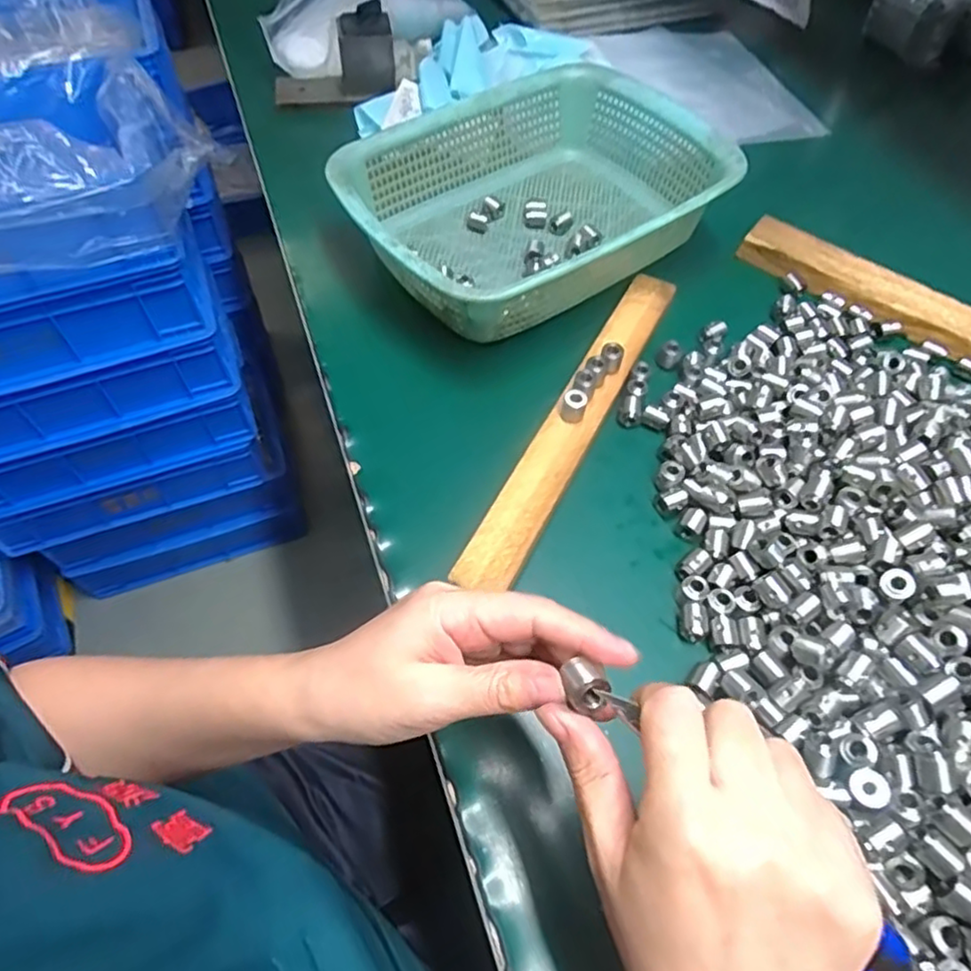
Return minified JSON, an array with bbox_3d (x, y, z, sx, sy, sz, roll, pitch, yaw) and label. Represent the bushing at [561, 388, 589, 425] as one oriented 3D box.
[{"bbox_3d":[0.061,-0.054,0.444,0.015,0.018,0.018,13,57,8],"label":"bushing"}]

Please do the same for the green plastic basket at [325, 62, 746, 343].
[{"bbox_3d":[0.041,-0.235,0.544,0.297,0.082,0.217,-29,61,-19],"label":"green plastic basket"}]

